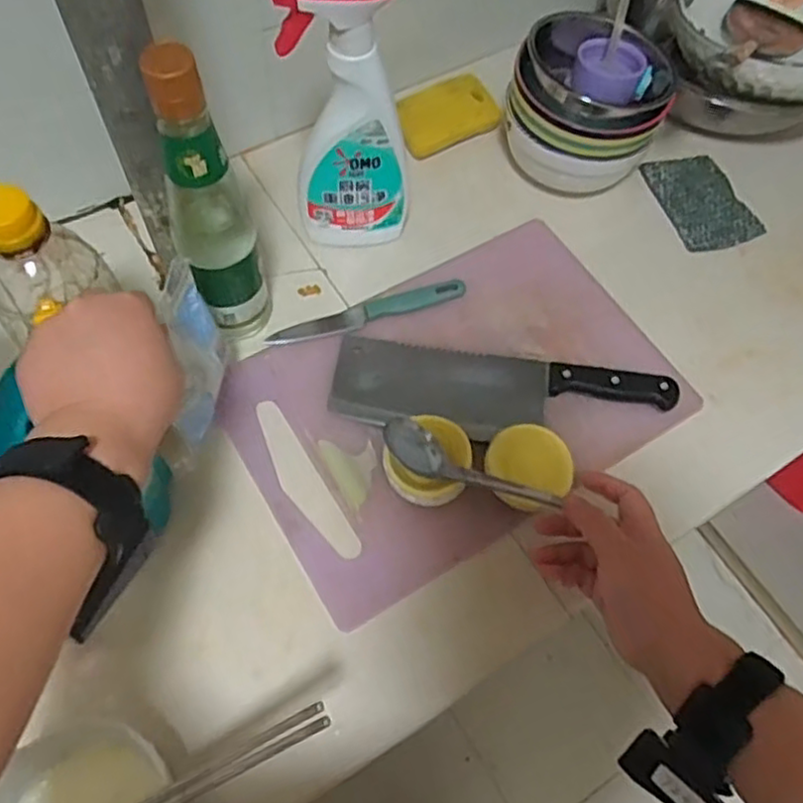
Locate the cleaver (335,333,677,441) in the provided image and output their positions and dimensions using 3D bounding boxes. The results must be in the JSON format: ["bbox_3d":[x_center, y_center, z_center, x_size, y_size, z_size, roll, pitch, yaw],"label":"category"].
[{"bbox_3d":[0.087,-0.008,0.596,0.288,0.021,0.077,7,63,0],"label":"cleaver"}]

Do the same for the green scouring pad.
[{"bbox_3d":[0.310,-0.206,0.718,0.080,0.014,0.116,-14,65,-11],"label":"green scouring pad"}]

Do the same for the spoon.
[{"bbox_3d":[0.051,0.053,0.531,0.139,0.025,0.033,23,63,16],"label":"spoon"}]

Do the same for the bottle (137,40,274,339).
[{"bbox_3d":[-0.139,-0.135,0.519,0.058,0.271,0.055,-14,65,-11],"label":"bottle"}]

